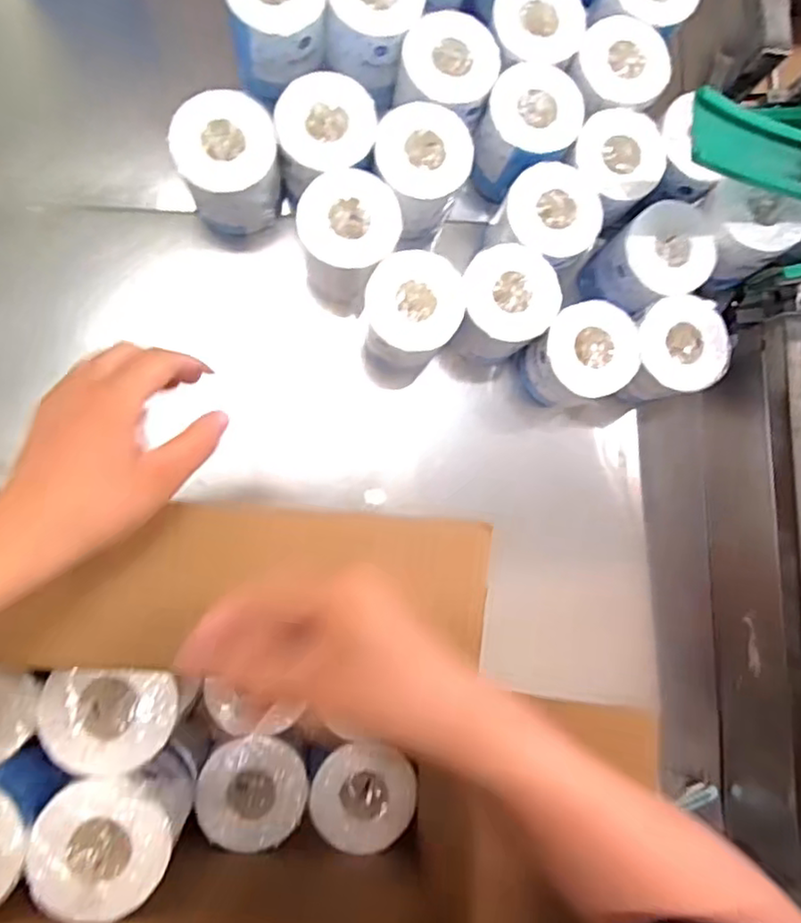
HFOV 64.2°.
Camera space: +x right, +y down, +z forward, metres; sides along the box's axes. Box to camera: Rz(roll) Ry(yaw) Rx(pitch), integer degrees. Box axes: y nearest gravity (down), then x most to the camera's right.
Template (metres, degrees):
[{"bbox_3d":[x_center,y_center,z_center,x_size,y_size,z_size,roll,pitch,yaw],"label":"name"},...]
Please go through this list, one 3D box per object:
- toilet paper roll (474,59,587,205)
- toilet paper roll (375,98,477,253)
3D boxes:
[{"bbox_3d":[0.133,-0.356,0.701,0.095,0.100,0.097,0,87,-8],"label":"toilet paper roll"},{"bbox_3d":[0.018,-0.298,0.689,0.100,0.113,0.111,-12,88,-8],"label":"toilet paper roll"}]

